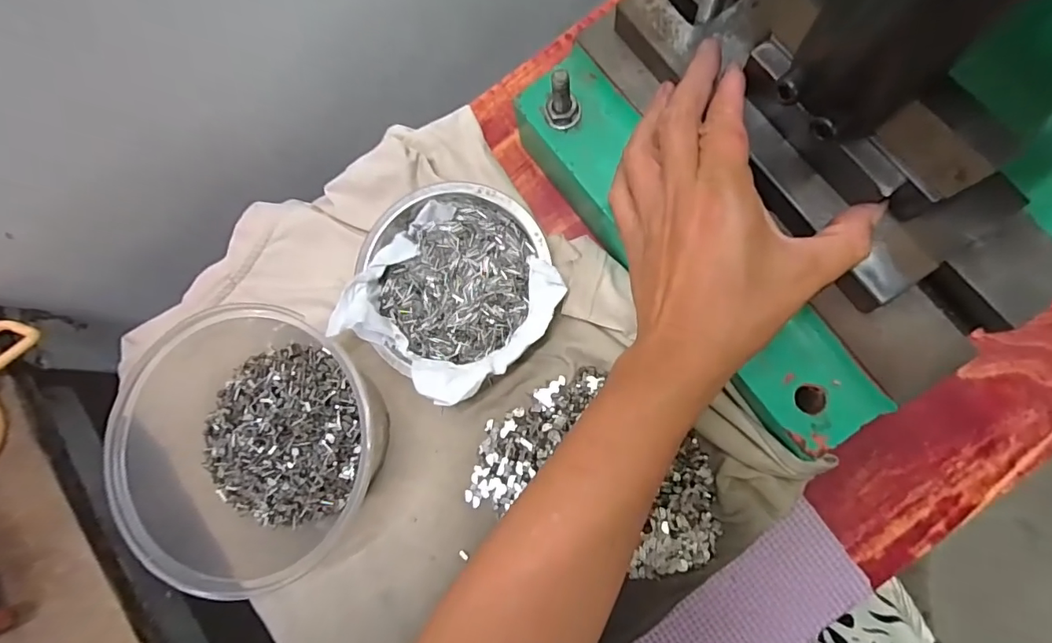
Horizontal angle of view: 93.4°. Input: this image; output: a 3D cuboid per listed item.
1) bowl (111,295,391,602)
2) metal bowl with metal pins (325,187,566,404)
[{"bbox_3d":[-0.149,0.063,0.284,0.137,0.067,0.153,18,84,8],"label":"bowl"},{"bbox_3d":[-0.046,-0.023,0.305,0.122,0.039,0.120,-1,82,5],"label":"metal bowl with metal pins"}]

